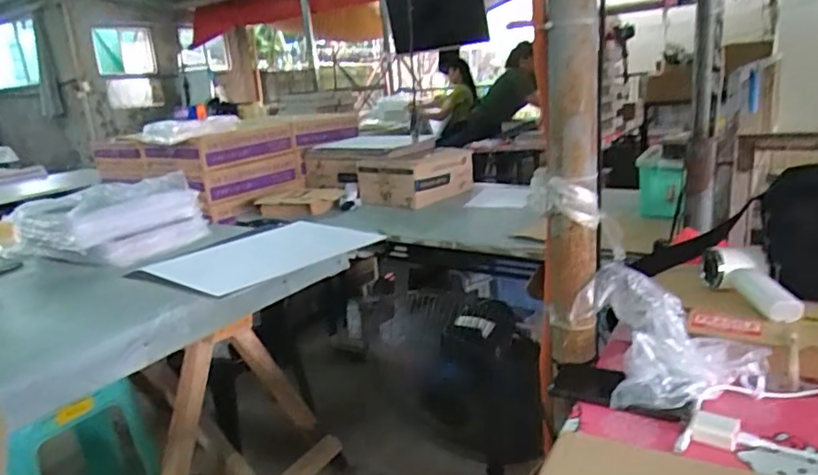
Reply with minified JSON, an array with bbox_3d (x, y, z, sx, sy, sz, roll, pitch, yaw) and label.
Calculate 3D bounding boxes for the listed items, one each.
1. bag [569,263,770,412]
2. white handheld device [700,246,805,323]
[{"bbox_3d":[0.311,0.121,0.714,0.167,0.128,0.171,-7,15,-8],"label":"bag"},{"bbox_3d":[0.466,0.065,0.774,0.066,0.051,0.159,-6,31,-6],"label":"white handheld device"}]

